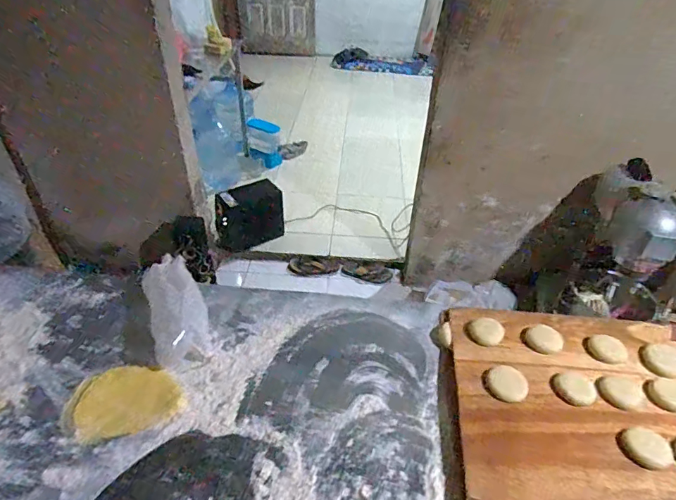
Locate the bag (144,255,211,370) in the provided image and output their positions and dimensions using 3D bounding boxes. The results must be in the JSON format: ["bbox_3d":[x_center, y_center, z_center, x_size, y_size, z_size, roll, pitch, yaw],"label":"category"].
[{"bbox_3d":[-0.263,0.084,0.730,0.087,0.056,0.227,-13,42,-20],"label":"bag"}]

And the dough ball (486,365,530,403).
[{"bbox_3d":[0.240,0.189,0.637,0.055,0.019,0.047,21,40,26],"label":"dough ball"}]

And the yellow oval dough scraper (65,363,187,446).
[{"bbox_3d":[-0.296,0.208,0.629,0.153,0.011,0.109,-7,36,-10],"label":"yellow oval dough scraper"}]

